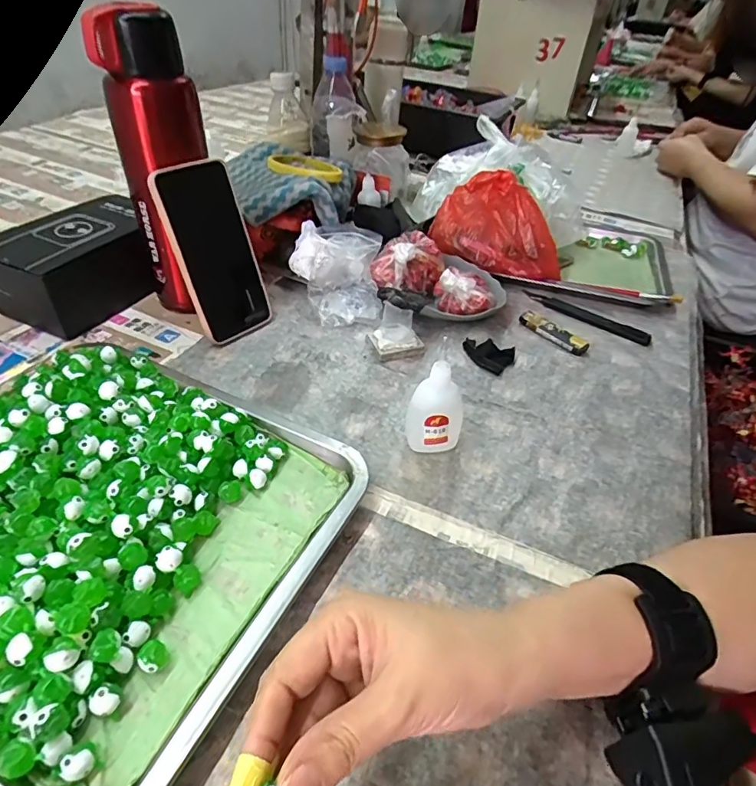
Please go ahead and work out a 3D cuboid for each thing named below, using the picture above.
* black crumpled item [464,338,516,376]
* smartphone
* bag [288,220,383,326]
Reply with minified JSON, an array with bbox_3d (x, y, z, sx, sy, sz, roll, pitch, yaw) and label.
[{"bbox_3d":[0.114,-0.042,0.507,0.049,0.013,0.042,32,48,27],"label":"black crumpled item"},{"bbox_3d":[-0.157,-0.134,0.480,0.015,0.164,0.079,12,40,38],"label":"smartphone"},{"bbox_3d":[-0.047,-0.138,0.556,0.097,0.071,0.110,2,42,-4],"label":"bag"}]

